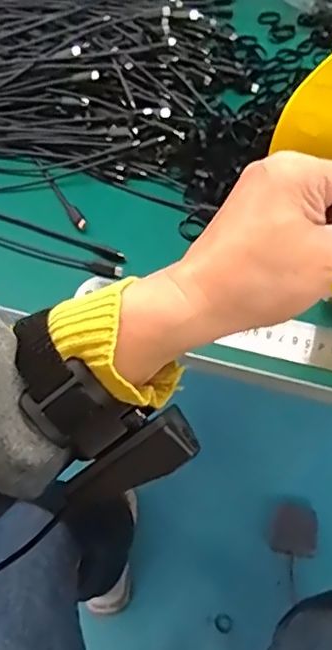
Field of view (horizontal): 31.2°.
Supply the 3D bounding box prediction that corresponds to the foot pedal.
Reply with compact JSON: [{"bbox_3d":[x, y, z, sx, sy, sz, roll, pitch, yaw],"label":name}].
[{"bbox_3d":[0.241,0.379,1.105,0.076,0.020,0.096,12,55,14],"label":"foot pedal"}]

